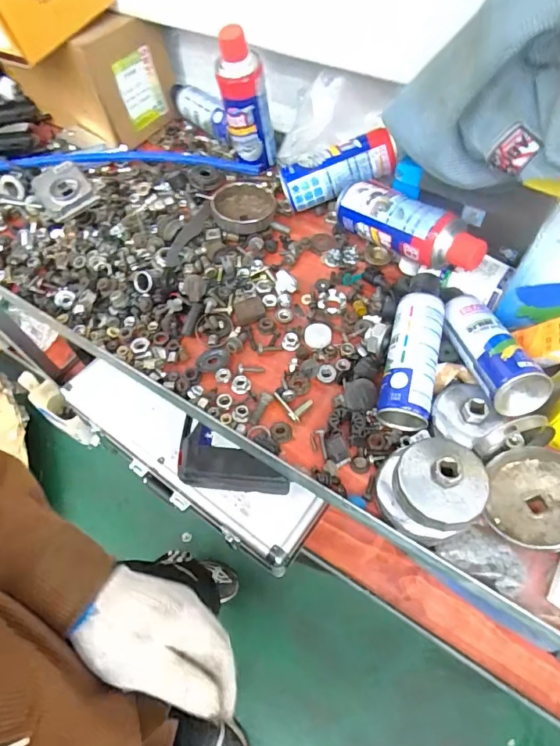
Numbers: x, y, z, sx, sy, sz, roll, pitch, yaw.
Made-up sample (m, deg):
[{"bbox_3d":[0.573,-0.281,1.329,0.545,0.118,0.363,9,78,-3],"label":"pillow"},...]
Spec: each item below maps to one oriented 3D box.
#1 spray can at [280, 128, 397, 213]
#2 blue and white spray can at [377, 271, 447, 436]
[{"bbox_3d":[0.084,-0.287,0.623,0.166,0.056,0.059,-19,59,14],"label":"spray can"},{"bbox_3d":[0.147,-0.028,0.490,0.053,0.059,0.180,12,60,10],"label":"blue and white spray can"}]

